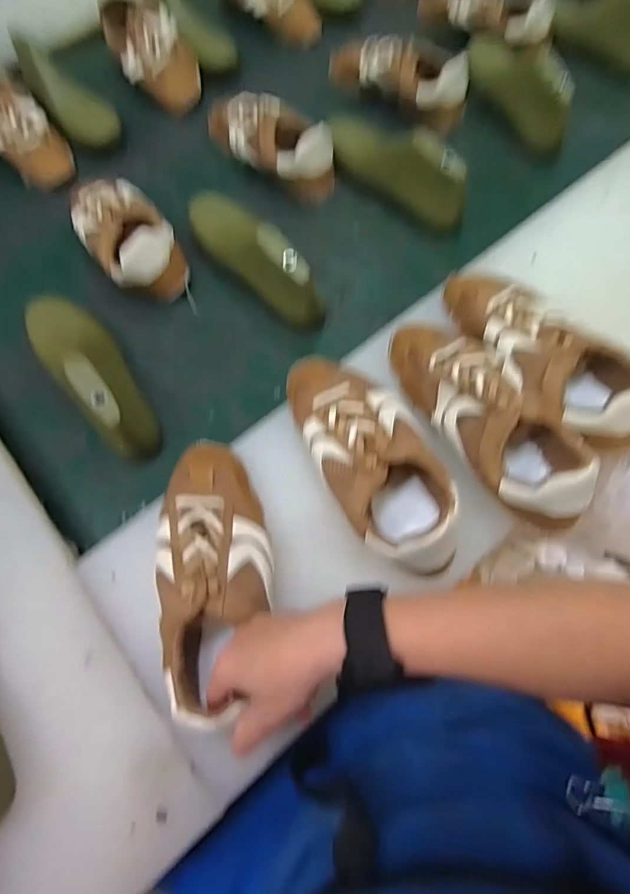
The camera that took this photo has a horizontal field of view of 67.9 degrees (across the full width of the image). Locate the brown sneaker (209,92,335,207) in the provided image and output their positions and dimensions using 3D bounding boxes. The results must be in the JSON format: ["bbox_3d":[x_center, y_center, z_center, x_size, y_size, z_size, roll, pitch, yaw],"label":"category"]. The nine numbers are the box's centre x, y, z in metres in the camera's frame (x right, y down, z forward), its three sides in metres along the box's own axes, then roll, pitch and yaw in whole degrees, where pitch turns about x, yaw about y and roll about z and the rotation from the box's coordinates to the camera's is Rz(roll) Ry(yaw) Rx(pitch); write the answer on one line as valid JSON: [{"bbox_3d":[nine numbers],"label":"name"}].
[{"bbox_3d":[-0.072,-0.458,0.686,0.089,0.072,0.251,-39,71,-13],"label":"brown sneaker"}]

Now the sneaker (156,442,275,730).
[{"bbox_3d":[-0.083,0.103,0.400,0.091,0.080,0.229,-3,60,1],"label":"sneaker"}]

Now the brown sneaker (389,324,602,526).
[{"bbox_3d":[0.159,-0.036,0.442,0.091,0.076,0.246,-30,69,-10],"label":"brown sneaker"}]

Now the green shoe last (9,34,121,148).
[{"bbox_3d":[-0.403,-0.574,0.754,0.089,0.088,0.226,-34,70,-11],"label":"green shoe last"}]

